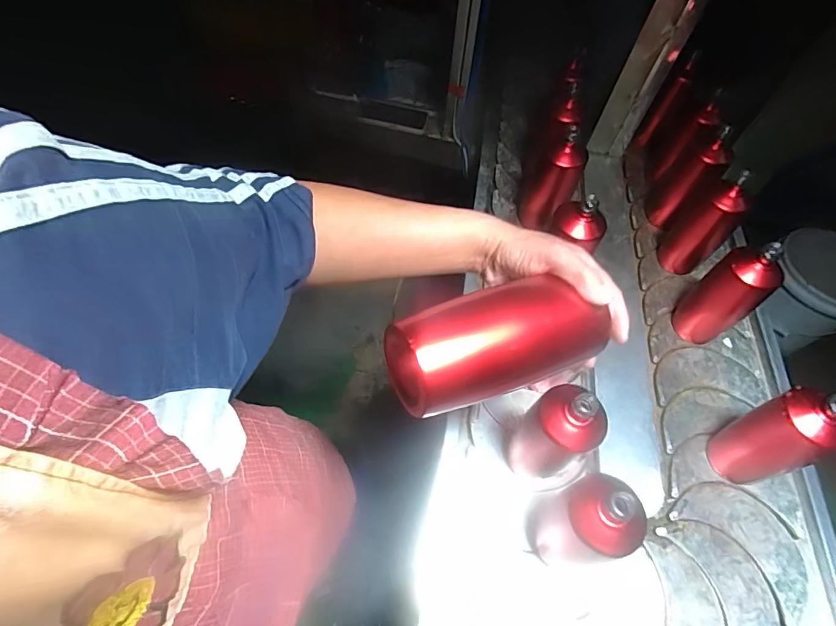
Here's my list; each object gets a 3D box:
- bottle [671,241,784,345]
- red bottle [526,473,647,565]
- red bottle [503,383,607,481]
[{"bbox_3d":[0.484,-0.030,0.747,0.060,0.186,0.084,1,59,-1],"label":"bottle"},{"bbox_3d":[0.181,0.244,0.534,0.068,0.212,0.074,1,59,-1],"label":"red bottle"},{"bbox_3d":[0.166,0.157,0.588,0.060,0.202,0.074,-20,62,-13],"label":"red bottle"}]

